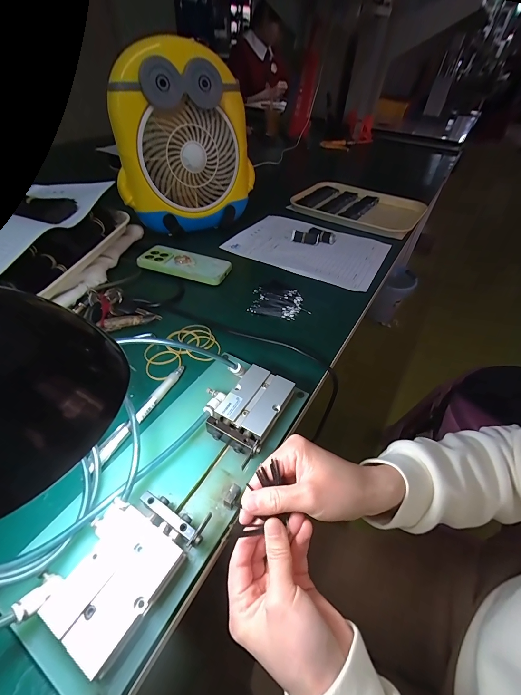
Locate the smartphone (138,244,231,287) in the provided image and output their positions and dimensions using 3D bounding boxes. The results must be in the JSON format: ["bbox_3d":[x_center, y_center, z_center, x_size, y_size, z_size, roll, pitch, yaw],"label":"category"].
[{"bbox_3d":[-0.132,-0.149,0.521,0.150,0.017,0.075,14,46,11],"label":"smartphone"}]

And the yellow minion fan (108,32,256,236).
[{"bbox_3d":[-0.135,-0.370,0.552,0.256,0.261,0.096,-9,46,-12],"label":"yellow minion fan"}]

